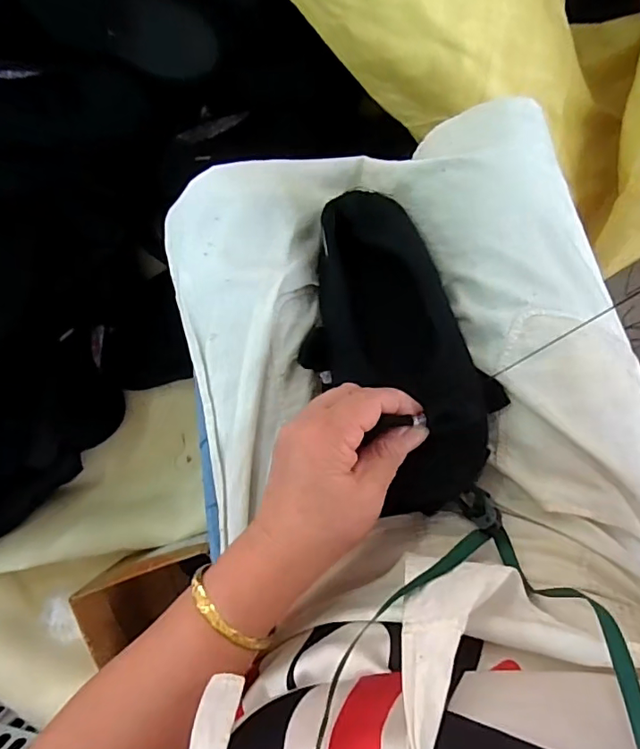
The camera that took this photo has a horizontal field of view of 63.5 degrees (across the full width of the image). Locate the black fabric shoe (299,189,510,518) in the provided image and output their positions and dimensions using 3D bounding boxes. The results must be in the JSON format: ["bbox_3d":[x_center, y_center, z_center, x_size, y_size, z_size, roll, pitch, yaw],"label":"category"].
[{"bbox_3d":[0.047,-0.017,0.355,0.111,0.063,0.220,-22,81,8],"label":"black fabric shoe"}]

